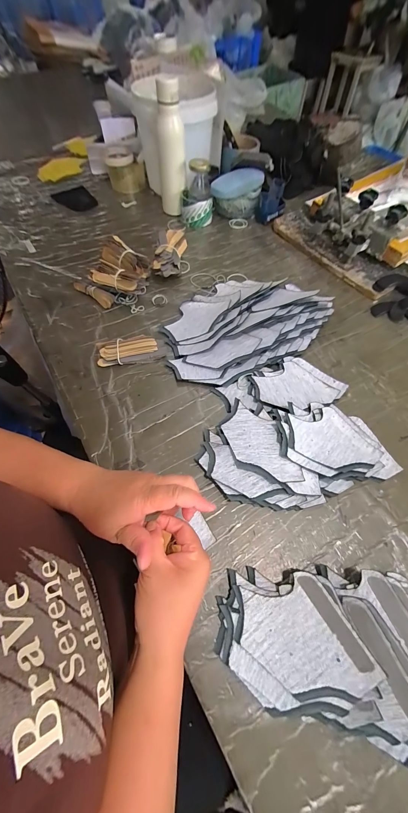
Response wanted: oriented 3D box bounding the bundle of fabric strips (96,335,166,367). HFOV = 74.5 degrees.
[{"bbox_3d":[-0.136,-0.106,0.494,0.117,0.020,0.053,-10,63,-6],"label":"bundle of fabric strips"}]

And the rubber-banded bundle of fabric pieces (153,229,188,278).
[{"bbox_3d":[-0.075,-0.351,0.621,0.073,0.051,0.133,3,62,1],"label":"rubber-banded bundle of fabric pieces"}]

